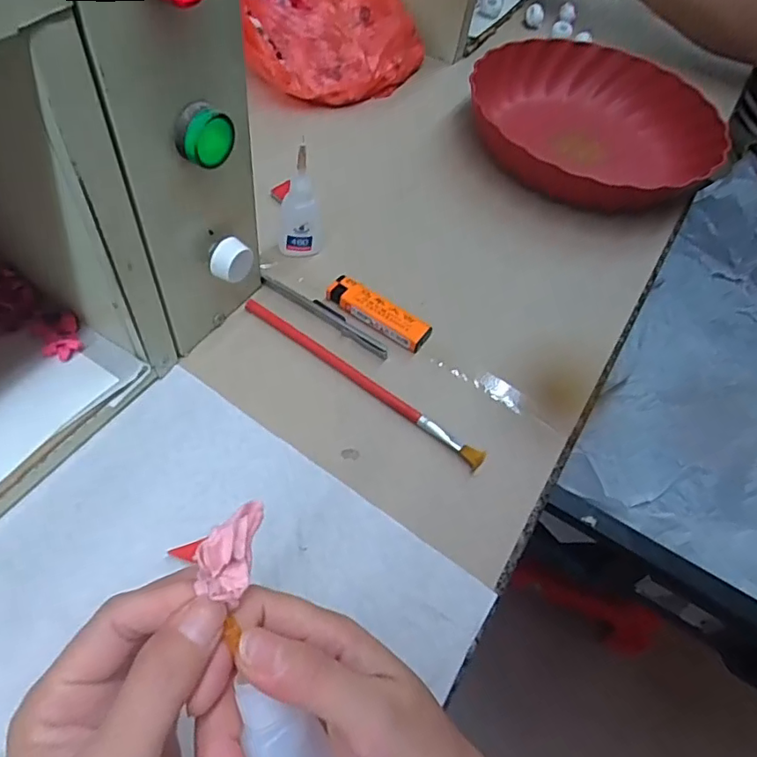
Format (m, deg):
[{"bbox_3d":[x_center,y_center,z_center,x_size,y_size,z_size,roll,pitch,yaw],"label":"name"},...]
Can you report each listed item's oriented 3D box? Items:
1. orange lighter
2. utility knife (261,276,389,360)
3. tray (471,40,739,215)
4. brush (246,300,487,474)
[{"bbox_3d":[-0.001,-0.049,0.408,0.079,0.014,0.021,30,59,17],"label":"orange lighter"},{"bbox_3d":[-0.038,-0.047,0.408,0.108,0.015,0.010,30,58,17],"label":"utility knife"},{"bbox_3d":[0.203,-0.245,0.548,0.239,0.052,0.240,-36,64,-25],"label":"tray"},{"bbox_3d":[-0.013,-0.002,0.378,0.195,0.008,0.012,33,59,18],"label":"brush"}]

